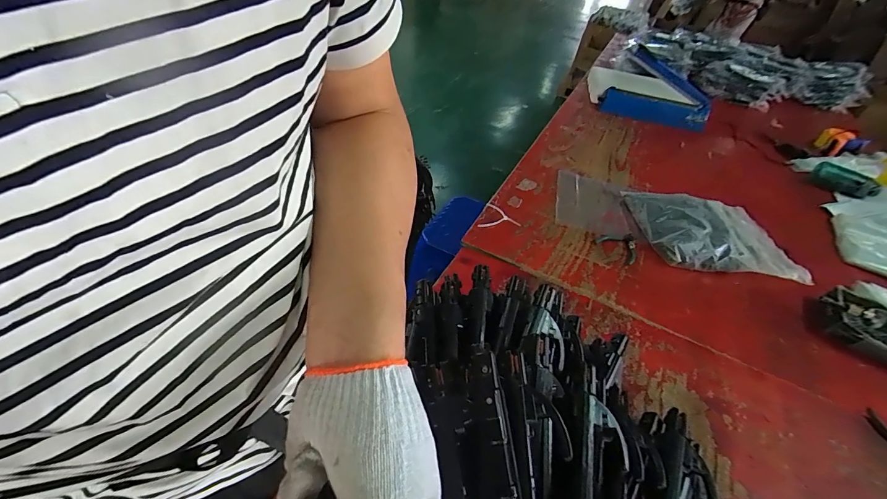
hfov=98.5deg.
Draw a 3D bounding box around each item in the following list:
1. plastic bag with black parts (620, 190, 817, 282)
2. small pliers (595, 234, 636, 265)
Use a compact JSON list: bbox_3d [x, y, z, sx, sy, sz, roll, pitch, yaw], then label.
[{"bbox_3d":[0.692,-0.053,0.986,0.372,0.067,0.285,6,44,-4],"label":"plastic bag with black parts"},{"bbox_3d":[0.441,-0.015,0.934,0.114,0.014,0.100,-26,53,-31],"label":"small pliers"}]

